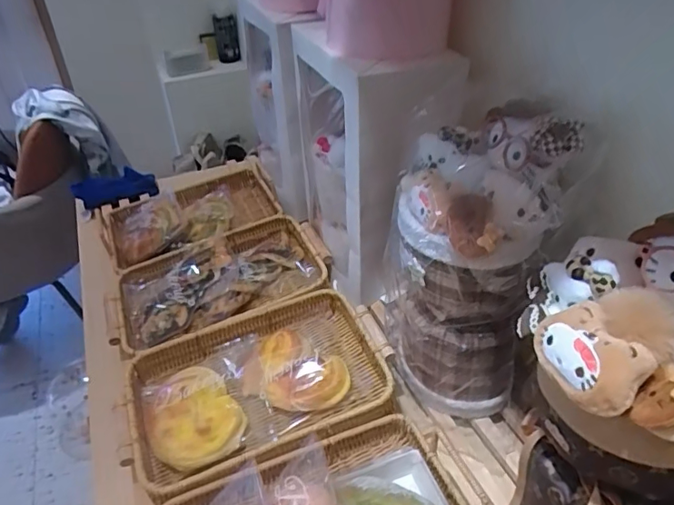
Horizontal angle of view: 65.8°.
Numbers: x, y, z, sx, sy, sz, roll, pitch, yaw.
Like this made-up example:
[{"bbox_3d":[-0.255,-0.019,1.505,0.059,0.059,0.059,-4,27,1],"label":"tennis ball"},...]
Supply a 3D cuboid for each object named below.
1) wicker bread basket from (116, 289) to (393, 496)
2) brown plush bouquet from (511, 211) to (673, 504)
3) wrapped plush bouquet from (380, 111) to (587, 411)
[{"bbox_3d":[-0.098,0.160,0.645,0.316,0.052,0.211,-14,39,-16],"label":"wicker bread basket"},{"bbox_3d":[0.231,0.124,0.431,0.167,0.297,0.162,18,41,25],"label":"brown plush bouquet"},{"bbox_3d":[0.148,0.013,0.596,0.171,0.331,0.176,11,39,16],"label":"wrapped plush bouquet"}]

